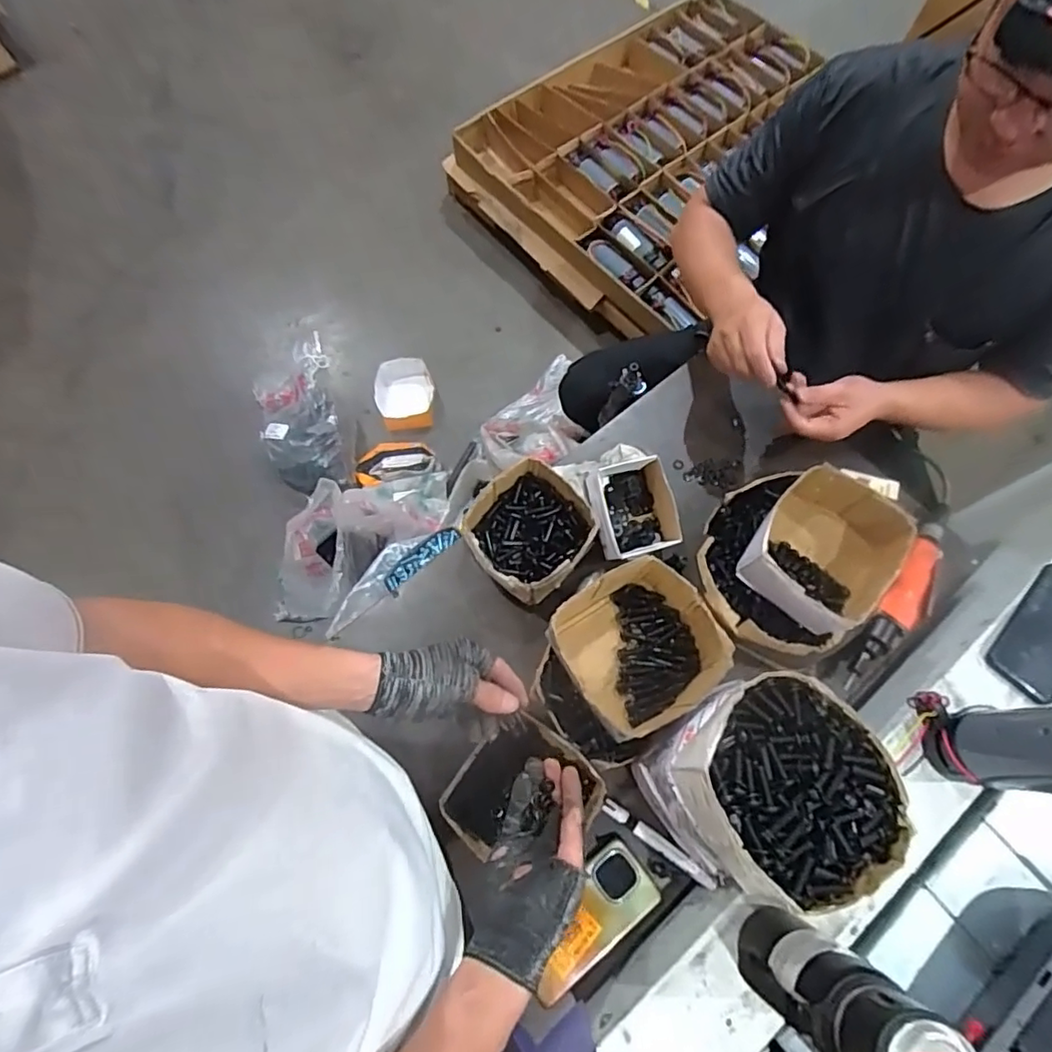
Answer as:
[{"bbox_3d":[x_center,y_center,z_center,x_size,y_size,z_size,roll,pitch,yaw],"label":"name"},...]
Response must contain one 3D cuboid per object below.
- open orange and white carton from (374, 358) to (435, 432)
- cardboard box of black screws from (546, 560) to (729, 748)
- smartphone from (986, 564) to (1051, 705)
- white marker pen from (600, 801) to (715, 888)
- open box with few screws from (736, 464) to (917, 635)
[{"bbox_3d":[-0.333,-0.363,1.583,0.161,0.063,0.207,-5,70,-2],"label":"open orange and white carton"},{"bbox_3d":[0.120,0.130,0.617,0.160,0.066,0.166,-24,72,-9],"label":"cardboard box of black screws"},{"bbox_3d":[0.609,0.124,0.668,0.070,0.016,0.169,43,75,14],"label":"smartphone"},{"bbox_3d":[0.149,0.358,0.650,0.143,0.015,0.016,34,73,11],"label":"white marker pen"},{"bbox_3d":[0.346,0.031,0.676,0.138,0.076,0.157,34,73,11],"label":"open box with few screws"}]

